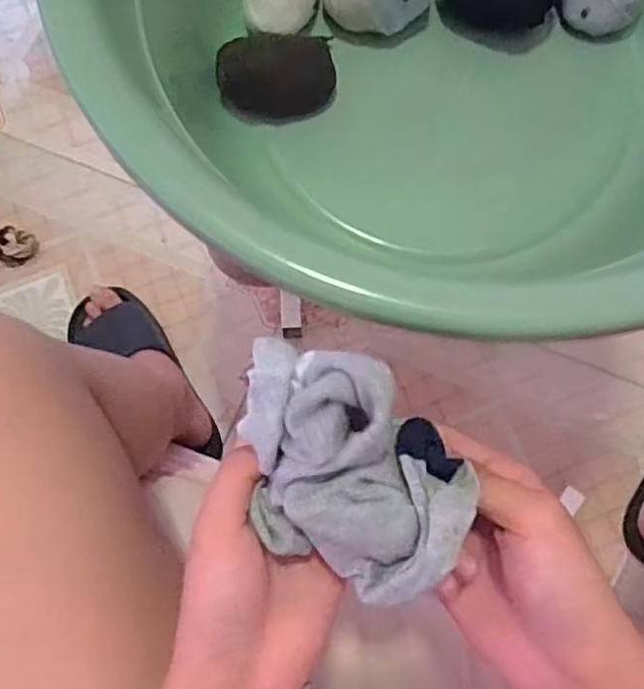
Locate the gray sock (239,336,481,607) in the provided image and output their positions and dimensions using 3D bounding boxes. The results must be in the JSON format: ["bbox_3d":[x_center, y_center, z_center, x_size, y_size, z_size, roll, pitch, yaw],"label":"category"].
[{"bbox_3d":[0.009,0.052,0.279,0.111,0.051,0.079,30,78,8],"label":"gray sock"}]

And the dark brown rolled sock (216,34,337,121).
[{"bbox_3d":[-0.031,-0.191,0.472,0.084,0.049,0.041,-13,76,-3],"label":"dark brown rolled sock"}]

